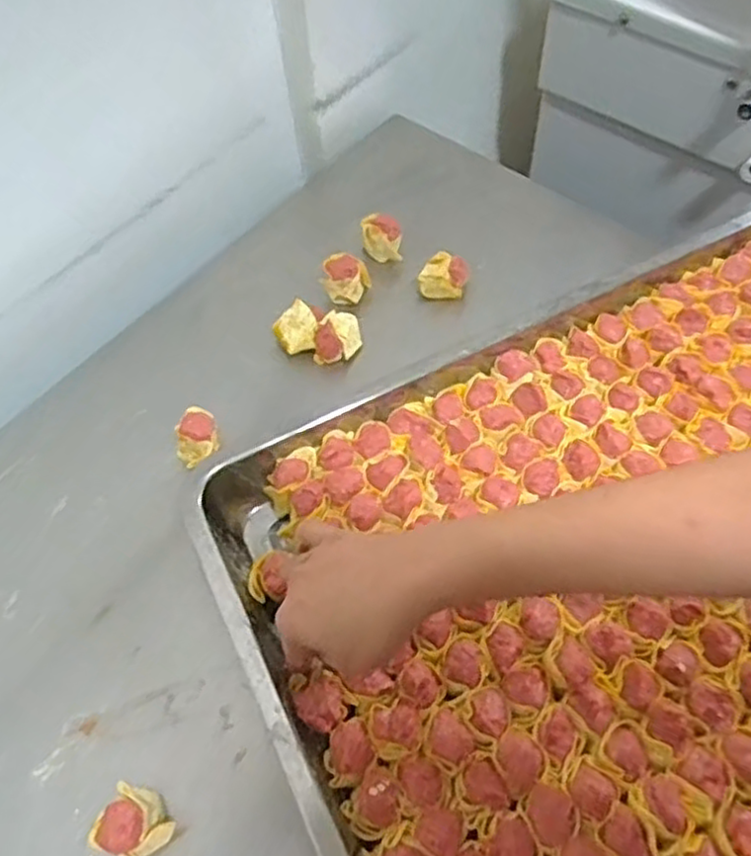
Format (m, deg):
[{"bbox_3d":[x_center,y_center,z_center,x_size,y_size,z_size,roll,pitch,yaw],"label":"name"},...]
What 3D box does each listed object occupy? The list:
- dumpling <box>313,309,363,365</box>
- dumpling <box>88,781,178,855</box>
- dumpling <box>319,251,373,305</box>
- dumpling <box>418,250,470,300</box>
[{"bbox_3d":[-0.031,-0.072,0.606,0.038,0.036,0.034,0,58,2],"label":"dumpling"},{"bbox_3d":[-0.137,0.227,0.417,0.036,0.037,0.034,-1,58,1],"label":"dumpling"},{"bbox_3d":[-0.025,-0.128,0.633,0.040,0.039,0.034,0,58,2],"label":"dumpling"},{"bbox_3d":[0.061,-0.133,0.640,0.043,0.037,0.043,10,60,8],"label":"dumpling"}]

